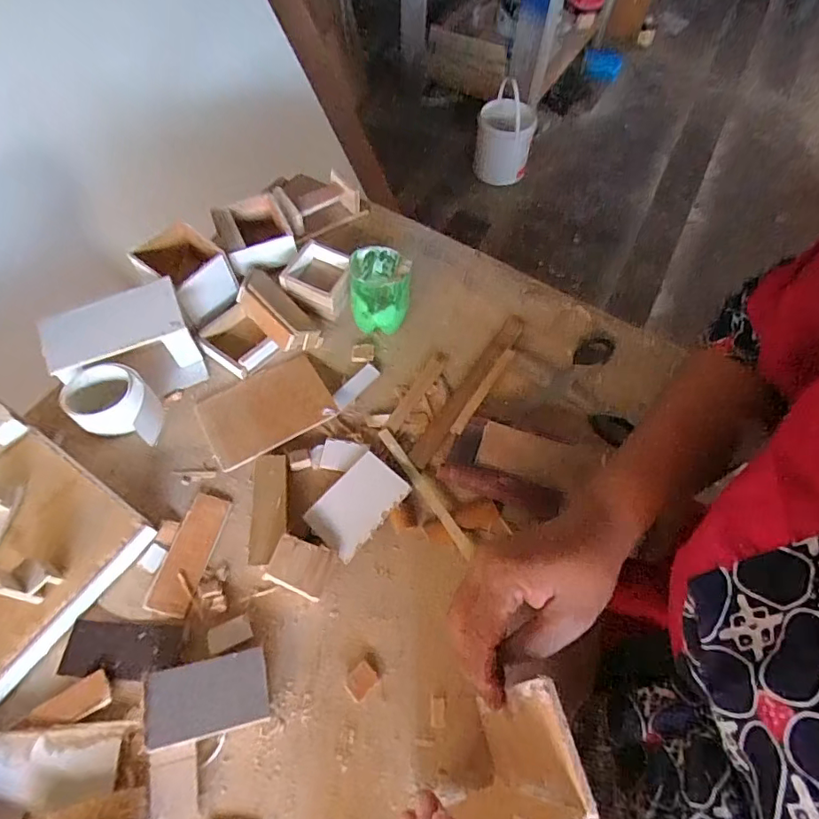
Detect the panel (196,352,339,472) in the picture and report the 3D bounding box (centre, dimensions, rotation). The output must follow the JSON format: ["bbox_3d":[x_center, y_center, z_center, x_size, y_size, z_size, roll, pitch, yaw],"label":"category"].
[{"bbox_3d":[-0.129,-0.001,0.466,0.110,0.004,0.091,-26,54,-13],"label":"panel"}]

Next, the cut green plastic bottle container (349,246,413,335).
[{"bbox_3d":[-0.029,-0.112,0.495,0.055,0.078,0.058,-3,60,-6],"label":"cut green plastic bottle container"}]

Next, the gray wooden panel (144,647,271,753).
[{"bbox_3d":[-0.131,0.188,0.339,0.073,0.005,0.045,-2,63,-25],"label":"gray wooden panel"}]

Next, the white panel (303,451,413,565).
[{"bbox_3d":[-0.042,0.076,0.420,0.049,0.004,0.076,38,73,12],"label":"white panel"}]

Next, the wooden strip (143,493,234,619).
[{"bbox_3d":[-0.171,0.111,0.404,0.033,0.006,0.092,12,62,5],"label":"wooden strip"}]

